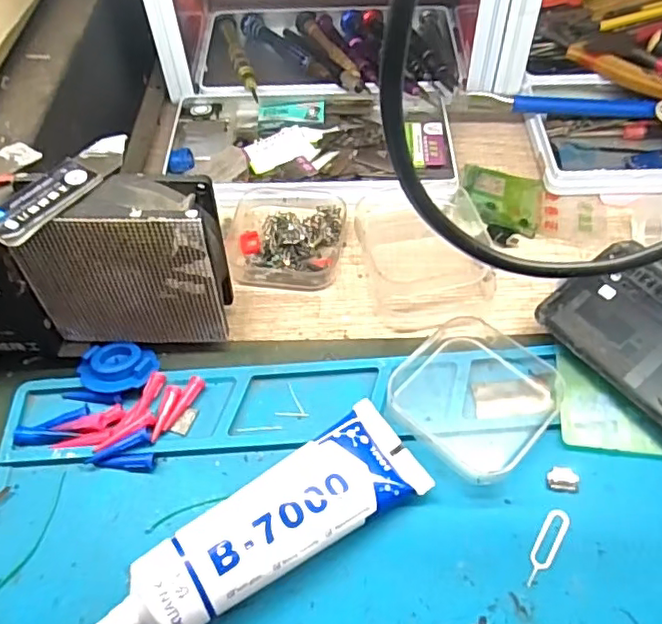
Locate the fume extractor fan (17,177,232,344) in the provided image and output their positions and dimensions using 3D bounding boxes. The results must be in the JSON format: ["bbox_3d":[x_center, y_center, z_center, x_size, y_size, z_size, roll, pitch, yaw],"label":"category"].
[{"bbox_3d":[-0.087,-0.018,0.265,0.080,0.085,0.028,-3,55,0],"label":"fume extractor fan"}]

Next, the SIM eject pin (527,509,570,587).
[{"bbox_3d":[0.085,0.091,0.233,0.009,0.004,0.033,29,61,20],"label":"SIM eject pin"}]

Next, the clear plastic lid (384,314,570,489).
[{"bbox_3d":[0.063,0.036,0.265,0.064,0.013,0.066,38,64,25],"label":"clear plastic lid"}]

